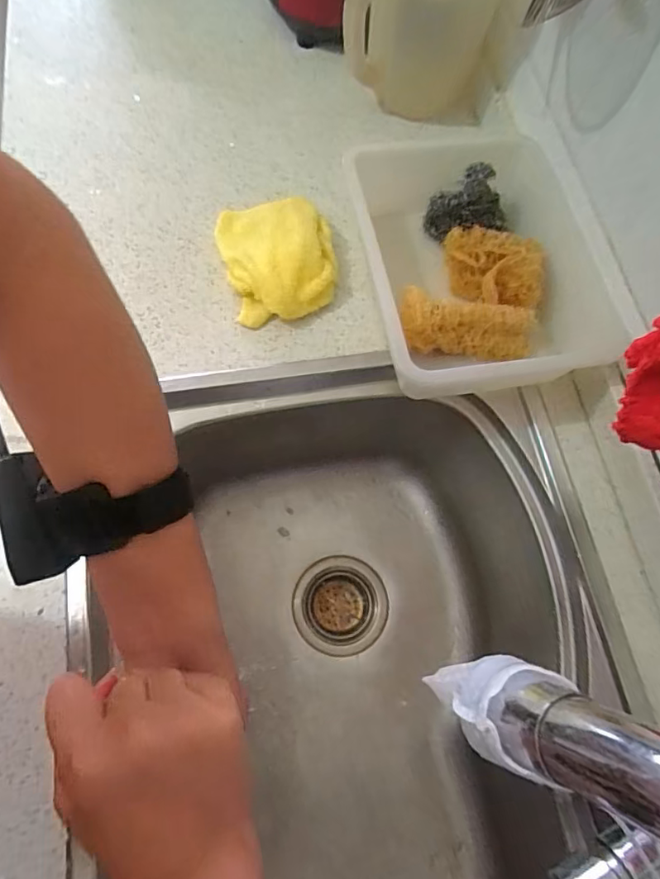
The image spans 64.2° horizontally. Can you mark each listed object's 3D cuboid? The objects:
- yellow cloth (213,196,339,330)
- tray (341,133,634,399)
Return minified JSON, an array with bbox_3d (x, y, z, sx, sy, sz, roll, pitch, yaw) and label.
[{"bbox_3d":[-0.049,-0.179,0.507,0.104,0.039,0.125,-15,72,-8],"label":"yellow cloth"},{"bbox_3d":[0.132,-0.158,0.484,0.197,0.073,0.250,-11,71,-7],"label":"tray"}]

